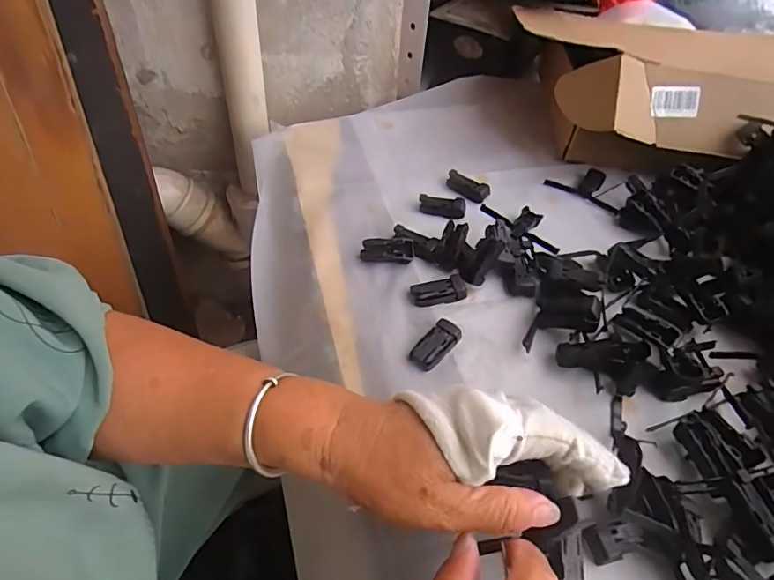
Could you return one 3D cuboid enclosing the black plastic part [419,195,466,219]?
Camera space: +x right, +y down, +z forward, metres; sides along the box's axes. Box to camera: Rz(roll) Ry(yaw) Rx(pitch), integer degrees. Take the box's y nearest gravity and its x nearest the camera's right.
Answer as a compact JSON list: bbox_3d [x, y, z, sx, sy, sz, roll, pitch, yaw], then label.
[{"bbox_3d":[0.057,-0.086,0.510,0.047,0.010,0.025,6,47,1],"label":"black plastic part"}]

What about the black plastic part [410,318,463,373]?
[{"bbox_3d":[0.038,0.043,0.390,0.023,0.013,0.045,34,53,25],"label":"black plastic part"}]

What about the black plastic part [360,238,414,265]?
[{"bbox_3d":[0.000,-0.036,0.461,0.048,0.016,0.020,5,47,0],"label":"black plastic part"}]

